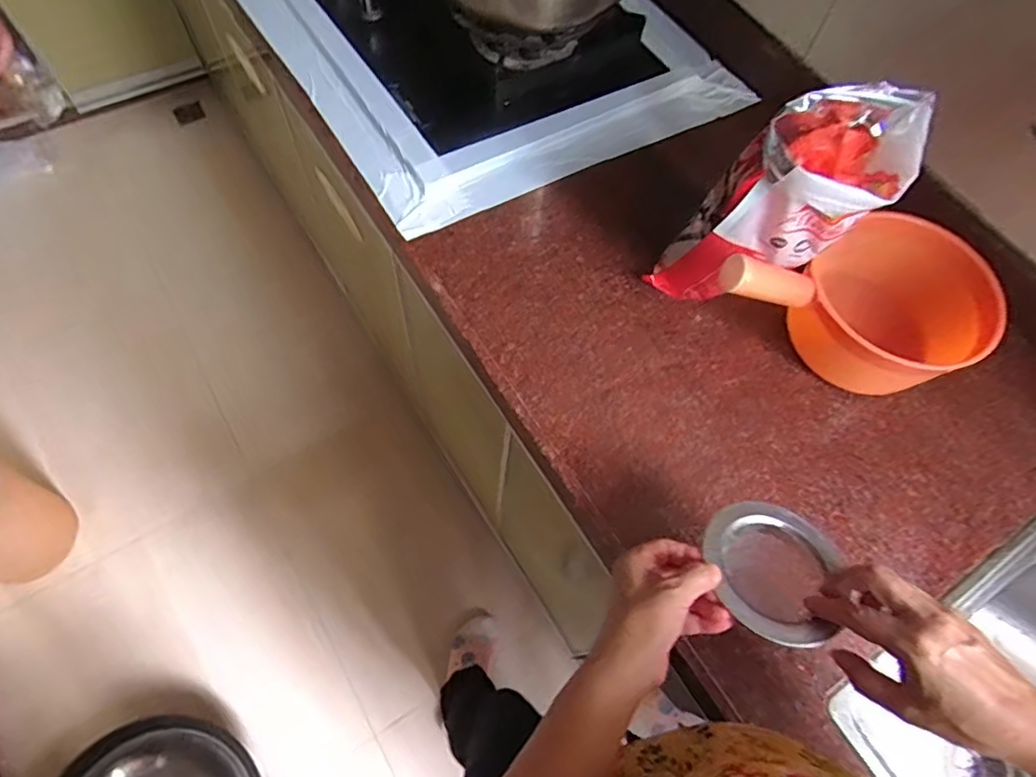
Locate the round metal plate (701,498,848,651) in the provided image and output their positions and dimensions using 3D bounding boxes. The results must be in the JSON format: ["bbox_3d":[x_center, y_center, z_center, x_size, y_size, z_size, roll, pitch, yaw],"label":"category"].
[{"bbox_3d":[0.181,0.130,0.436,0.092,0.017,0.101,3,50,-4],"label":"round metal plate"}]

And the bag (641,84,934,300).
[{"bbox_3d":[0.247,-0.176,0.589,0.116,0.260,0.131,28,72,-4],"label":"bag"}]

